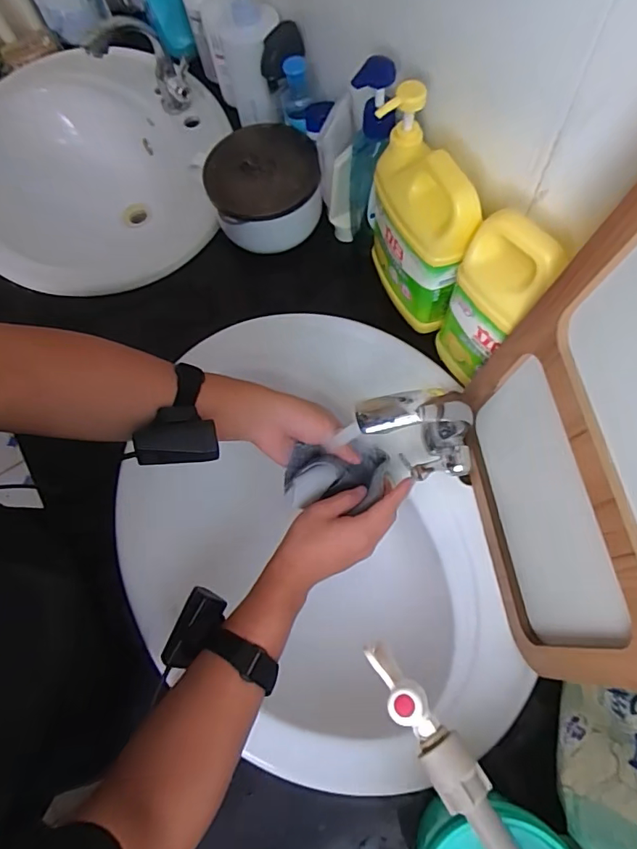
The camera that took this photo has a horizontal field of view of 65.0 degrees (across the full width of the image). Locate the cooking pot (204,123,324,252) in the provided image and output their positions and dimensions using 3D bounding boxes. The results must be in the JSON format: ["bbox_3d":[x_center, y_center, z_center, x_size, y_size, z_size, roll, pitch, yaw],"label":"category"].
[{"bbox_3d":[-0.075,-0.329,0.706,0.147,0.083,0.167,-10,67,-1],"label":"cooking pot"}]

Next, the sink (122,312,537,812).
[{"bbox_3d":[-0.003,0.118,0.637,0.447,0.162,0.487,-42,72,-13],"label":"sink"}]

